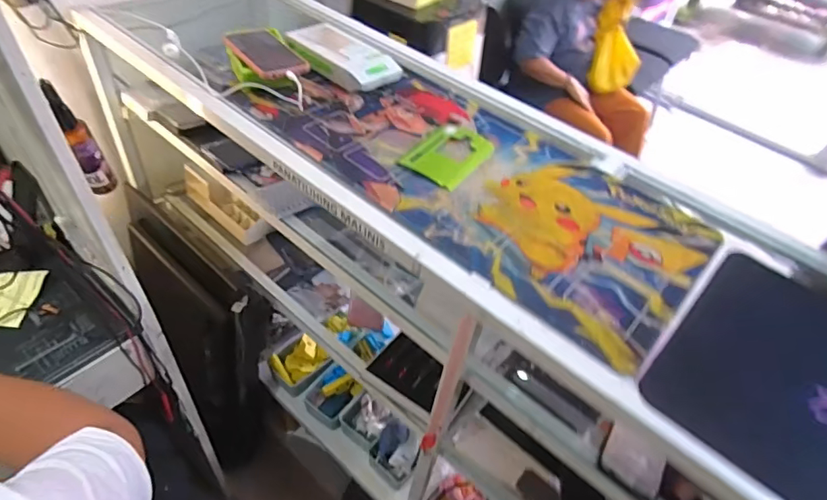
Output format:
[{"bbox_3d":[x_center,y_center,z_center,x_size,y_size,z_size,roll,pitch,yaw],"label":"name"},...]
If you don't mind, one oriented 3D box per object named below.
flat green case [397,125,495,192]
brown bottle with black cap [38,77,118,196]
[{"bbox_3d":[0.052,-0.136,0.698,0.092,0.007,0.133,30,49,21],"label":"flat green case"},{"bbox_3d":[-0.434,-0.138,0.655,0.031,0.165,0.036,-23,52,-28],"label":"brown bottle with black cap"}]

